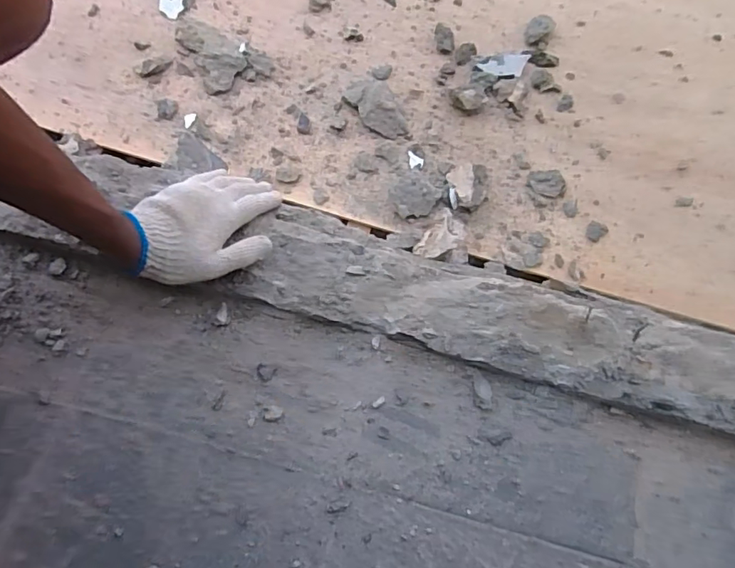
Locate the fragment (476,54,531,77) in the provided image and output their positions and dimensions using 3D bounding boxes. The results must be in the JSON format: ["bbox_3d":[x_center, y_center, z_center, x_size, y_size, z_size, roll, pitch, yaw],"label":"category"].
[{"bbox_3d":[0.223,-0.357,0.858,0.082,0.013,0.042,2,73,-2],"label":"fragment"}]

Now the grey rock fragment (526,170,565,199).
[{"bbox_3d":[0.278,-0.155,0.810,0.056,0.013,0.043,3,73,-1],"label":"grey rock fragment"}]

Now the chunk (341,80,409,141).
[{"bbox_3d":[0.016,-0.282,0.835,0.065,0.027,0.120,-32,77,-11],"label":"chunk"}]

